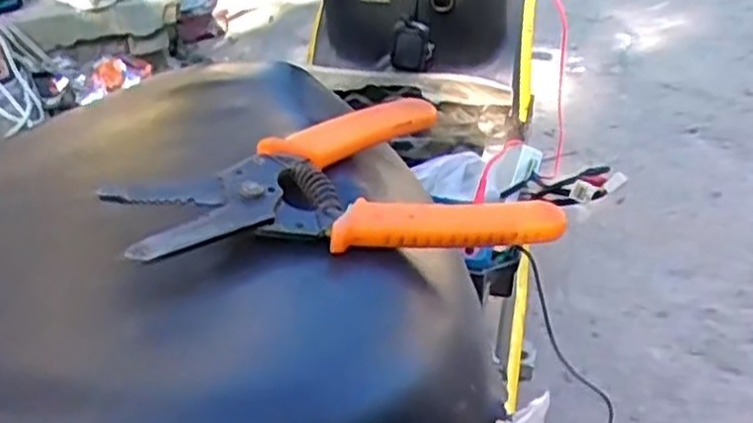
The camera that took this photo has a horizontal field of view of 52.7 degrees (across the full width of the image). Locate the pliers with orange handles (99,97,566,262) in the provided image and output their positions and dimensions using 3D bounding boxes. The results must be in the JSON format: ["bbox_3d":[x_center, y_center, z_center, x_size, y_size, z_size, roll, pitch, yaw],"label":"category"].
[{"bbox_3d":[-0.015,-0.005,0.274,0.143,0.032,0.089,-21,34,-25],"label":"pliers with orange handles"}]

